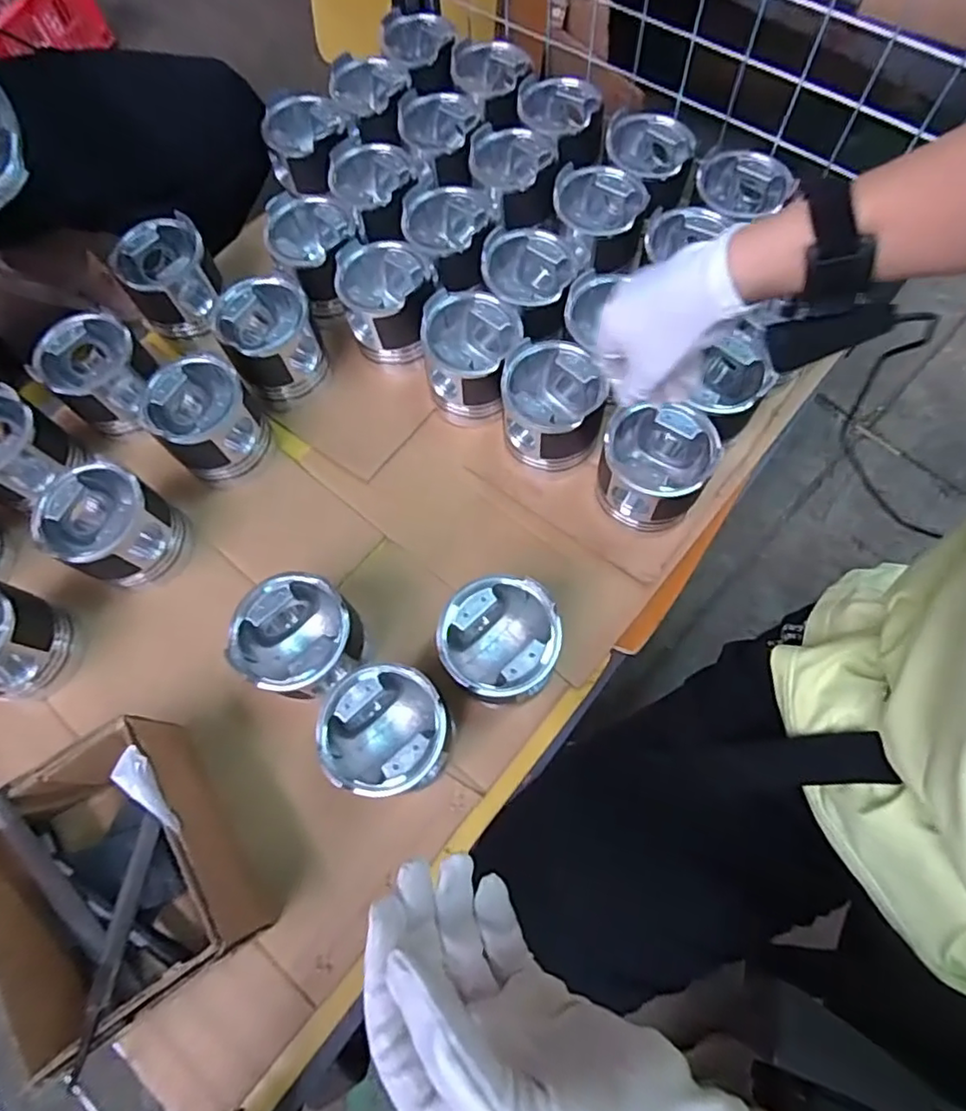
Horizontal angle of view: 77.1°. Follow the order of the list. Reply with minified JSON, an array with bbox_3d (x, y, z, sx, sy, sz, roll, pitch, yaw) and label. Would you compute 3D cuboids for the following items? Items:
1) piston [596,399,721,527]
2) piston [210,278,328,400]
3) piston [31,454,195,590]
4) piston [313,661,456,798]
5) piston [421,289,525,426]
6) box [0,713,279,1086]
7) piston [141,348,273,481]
[{"bbox_3d":[0.158,-0.077,0.576,0.093,0.109,0.091,-1,69,2],"label":"piston"},{"bbox_3d":[-0.223,-0.229,0.649,0.090,0.106,0.089,-1,69,2],"label":"piston"},{"bbox_3d":[-0.349,-0.026,0.581,0.090,0.108,0.096,-1,69,2],"label":"piston"},{"bbox_3d":[-0.076,0.146,0.501,0.098,0.105,0.093,-1,69,2],"label":"piston"},{"bbox_3d":[-0.012,-0.205,0.629,0.095,0.098,0.102,13,70,8],"label":"piston"},{"bbox_3d":[-0.286,0.252,0.477,0.158,0.091,0.195,-32,71,-9],"label":"box"},{"bbox_3d":[-0.276,-0.135,0.620,0.094,0.108,0.094,-1,69,2],"label":"piston"}]

